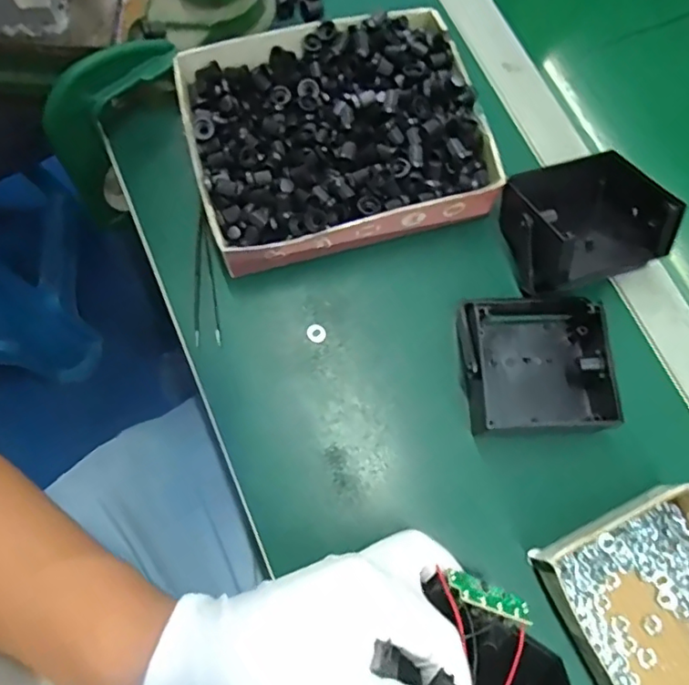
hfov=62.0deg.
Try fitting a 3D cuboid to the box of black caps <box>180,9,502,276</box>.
[{"bbox_3d":[-0.007,-0.150,0.415,0.197,0.057,0.161,-14,74,-6],"label":"box of black caps"}]

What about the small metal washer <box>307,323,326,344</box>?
[{"bbox_3d":[-0.019,-0.006,0.398,0.012,0.004,0.014,-35,77,-12],"label":"small metal washer"}]

